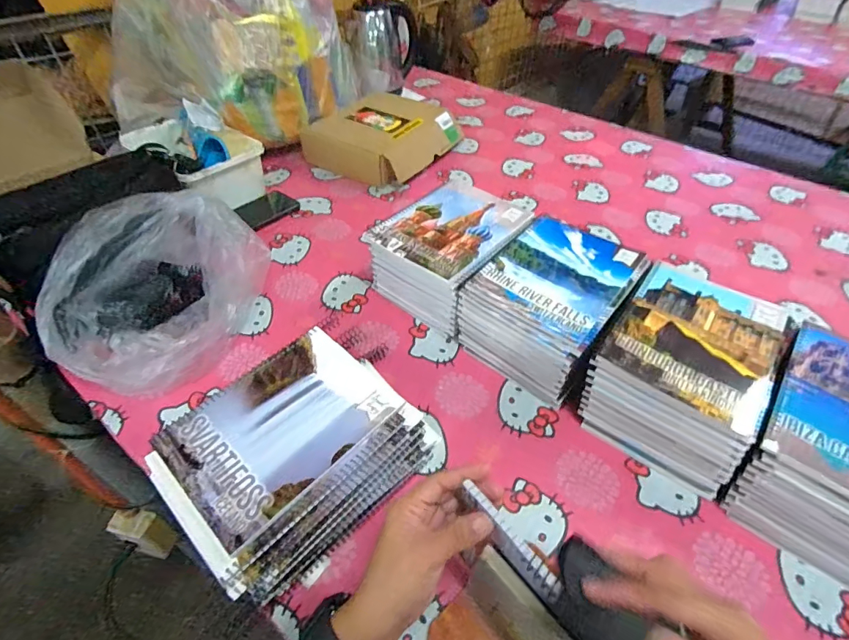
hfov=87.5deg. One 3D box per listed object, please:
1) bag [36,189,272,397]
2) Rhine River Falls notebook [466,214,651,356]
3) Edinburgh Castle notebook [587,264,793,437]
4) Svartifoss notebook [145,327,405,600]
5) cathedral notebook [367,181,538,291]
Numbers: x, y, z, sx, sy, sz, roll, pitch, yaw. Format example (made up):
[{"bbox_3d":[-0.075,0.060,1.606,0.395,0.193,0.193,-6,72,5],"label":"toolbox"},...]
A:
[{"bbox_3d":[-0.341,-0.043,0.584,0.201,0.134,0.267,11,48,10],"label":"bag"},{"bbox_3d":[0.167,-0.061,0.549,0.152,0.006,0.192,30,53,24],"label":"Rhine River Falls notebook"},{"bbox_3d":[0.297,0.014,0.484,0.149,0.007,0.197,30,54,24],"label":"Edinburgh Castle notebook"},{"bbox_3d":[-0.141,0.106,0.432,0.147,0.014,0.214,33,55,27],"label":"Svartifoss notebook"},{"bbox_3d":[0.043,-0.132,0.618,0.156,0.009,0.198,31,54,25],"label":"cathedral notebook"}]

